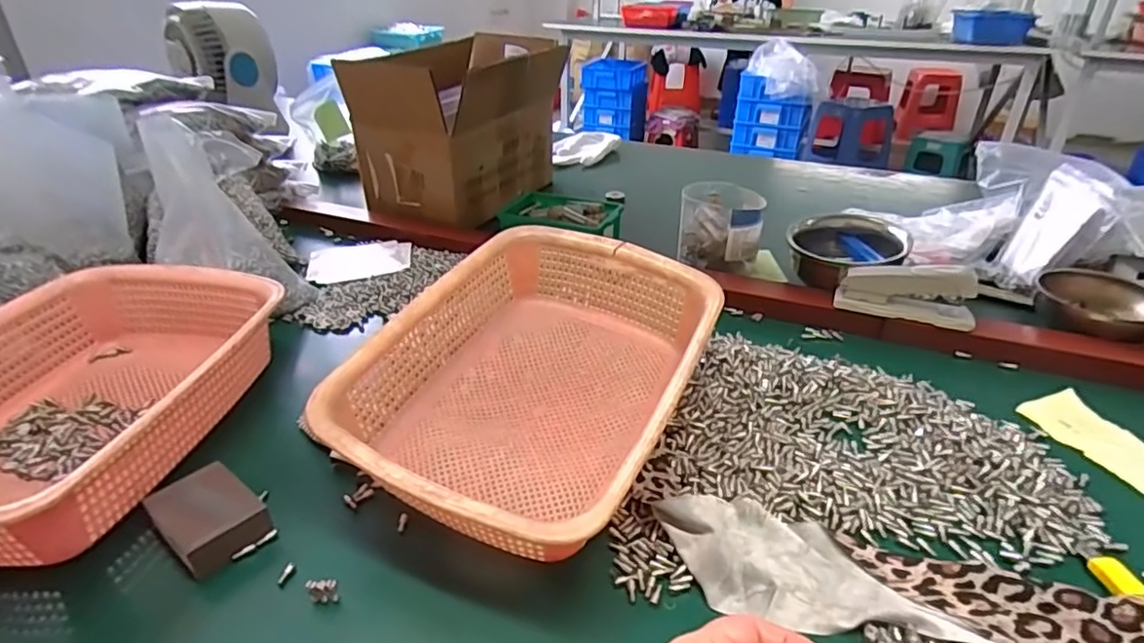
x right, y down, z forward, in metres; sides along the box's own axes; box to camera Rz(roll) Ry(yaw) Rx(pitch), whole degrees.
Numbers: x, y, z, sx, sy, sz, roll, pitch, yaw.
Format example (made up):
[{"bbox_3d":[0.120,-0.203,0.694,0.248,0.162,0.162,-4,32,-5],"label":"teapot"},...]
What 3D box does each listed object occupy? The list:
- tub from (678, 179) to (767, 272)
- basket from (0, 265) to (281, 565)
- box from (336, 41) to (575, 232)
[{"bbox_3d":[0.184,-0.118,0.761,0.095,0.080,0.105,7,31,12],"label":"tub"},{"bbox_3d":[-0.383,0.061,0.474,0.220,0.078,0.293,5,31,9],"label":"basket"},{"bbox_3d":[-0.150,-0.279,0.884,0.197,0.196,0.273,16,34,24],"label":"box"}]

